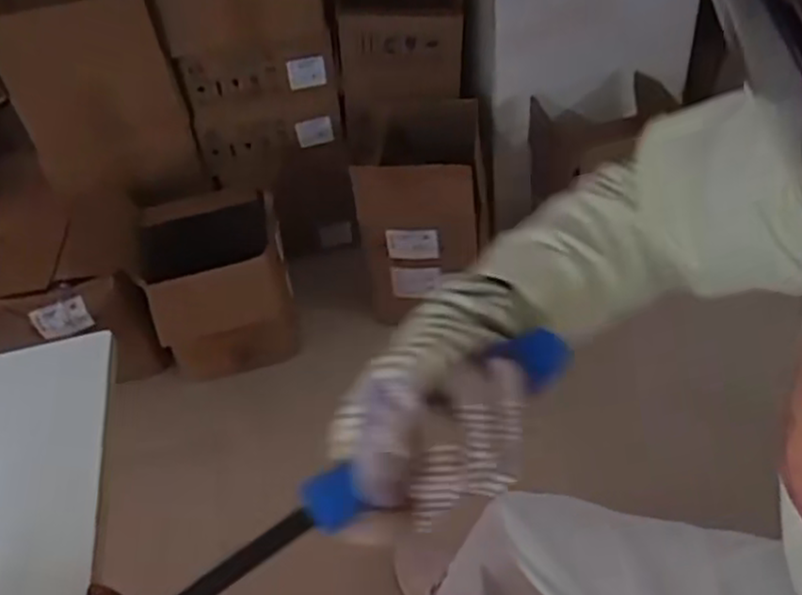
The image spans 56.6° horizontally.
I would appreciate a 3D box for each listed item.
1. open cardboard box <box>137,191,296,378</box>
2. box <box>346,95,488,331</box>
[{"bbox_3d":[-0.364,-0.029,1.510,0.279,0.314,0.218,-16,42,-11],"label":"open cardboard box"},{"bbox_3d":[0.051,-0.169,1.524,0.237,0.368,0.239,-1,42,6],"label":"box"}]

